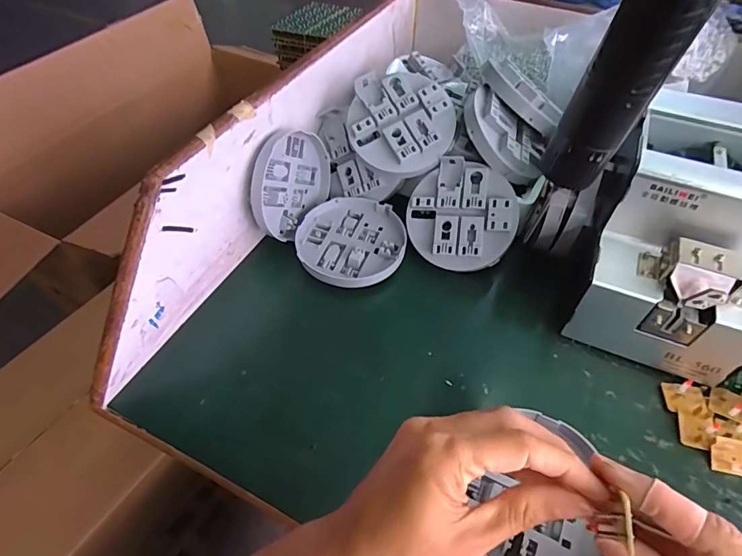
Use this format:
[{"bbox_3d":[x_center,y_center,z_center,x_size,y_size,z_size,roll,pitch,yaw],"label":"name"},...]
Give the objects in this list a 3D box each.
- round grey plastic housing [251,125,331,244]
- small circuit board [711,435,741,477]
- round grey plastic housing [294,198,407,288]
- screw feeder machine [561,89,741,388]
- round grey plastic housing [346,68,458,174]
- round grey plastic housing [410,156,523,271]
[{"bbox_3d":[-0.074,-0.095,0.433,0.028,0.093,0.103,18,52,13],"label":"round grey plastic housing"},{"bbox_3d":[0.264,0.129,0.325,0.032,0.005,0.025,12,69,5],"label":"small circuit board"},{"bbox_3d":[-0.019,-0.037,0.444,0.103,0.017,0.100,1,51,-1],"label":"round grey plastic housing"},{"bbox_3d":[0.253,-0.033,0.364,0.124,0.142,0.172,19,53,14],"label":"screw feeder machine"},{"bbox_3d":[0.029,-0.151,0.434,0.101,0.016,0.093,0,86,6],"label":"round grey plastic housing"},{"bbox_3d":[0.085,-0.059,0.428,0.104,0.016,0.101,-2,84,20],"label":"round grey plastic housing"}]

